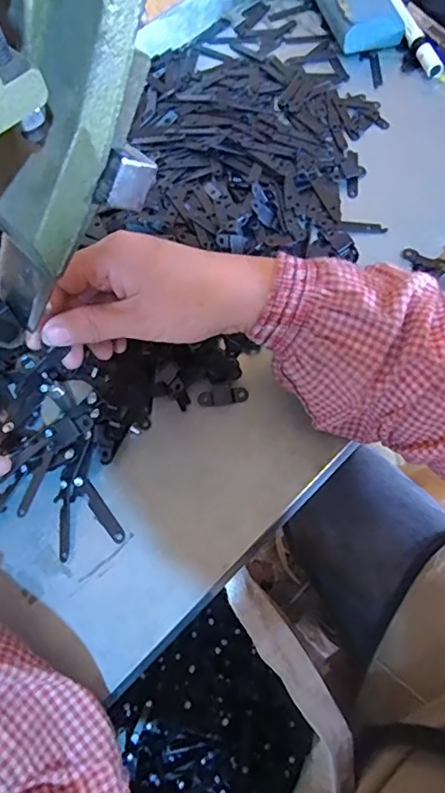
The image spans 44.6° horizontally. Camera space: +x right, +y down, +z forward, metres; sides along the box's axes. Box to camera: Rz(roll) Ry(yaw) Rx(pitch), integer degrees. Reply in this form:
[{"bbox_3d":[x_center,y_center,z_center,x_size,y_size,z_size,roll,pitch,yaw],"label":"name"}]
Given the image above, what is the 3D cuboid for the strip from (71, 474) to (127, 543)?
[{"bbox_3d":[-0.080,0.072,0.351,0.010,0.005,0.050,-36,68,-13],"label":"strip"}]

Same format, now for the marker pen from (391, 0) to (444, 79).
[{"bbox_3d":[0.181,-0.362,0.530,0.020,0.019,0.137,-19,65,-5],"label":"marker pen"}]

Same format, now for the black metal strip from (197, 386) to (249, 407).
[{"bbox_3d":[0.000,-0.001,0.382,0.034,0.004,0.013,-7,64,0],"label":"black metal strip"}]

